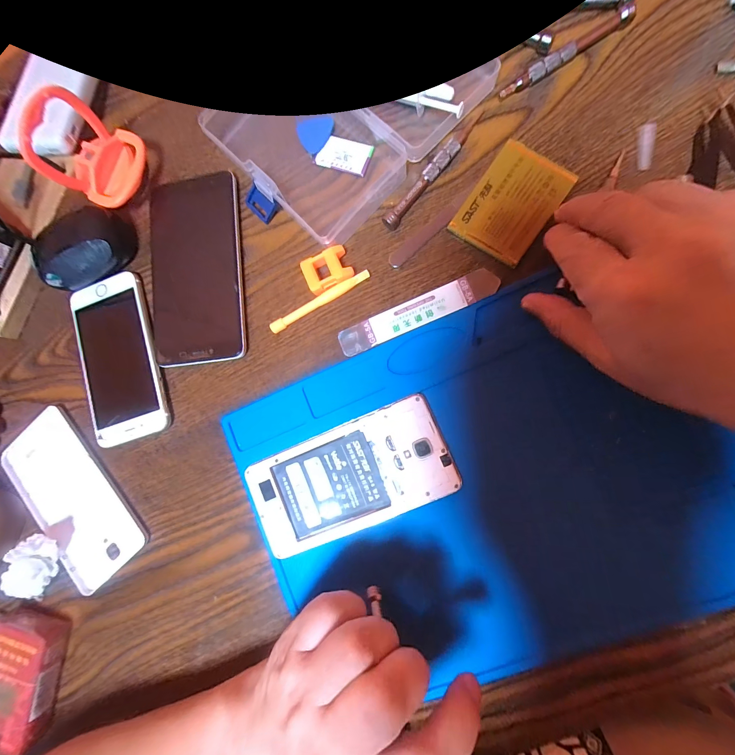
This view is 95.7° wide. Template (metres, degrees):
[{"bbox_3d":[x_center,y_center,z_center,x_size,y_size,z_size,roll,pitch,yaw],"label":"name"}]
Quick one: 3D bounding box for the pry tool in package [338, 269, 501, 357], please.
[{"bbox_3d":[0.034,-0.046,0.237,0.115,0.005,0.021,-22,83,7],"label":"pry tool in package"}]

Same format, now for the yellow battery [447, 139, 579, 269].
[{"bbox_3d":[0.100,-0.121,0.231,0.055,0.006,0.076,36,92,10],"label":"yellow battery"}]

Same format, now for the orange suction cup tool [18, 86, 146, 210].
[{"bbox_3d":[-0.220,-0.175,0.257,0.068,0.061,0.062,-1,86,9],"label":"orange suction cup tool"}]

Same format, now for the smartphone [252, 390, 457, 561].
[{"bbox_3d":[-0.013,0.069,0.234,0.139,0.010,0.070,-25,83,7],"label":"smartphone"}]

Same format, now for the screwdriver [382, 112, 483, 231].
[{"bbox_3d":[0.047,-0.148,0.239,0.011,0.010,0.101,41,93,9],"label":"screwdriver"}]

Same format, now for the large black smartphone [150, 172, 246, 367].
[{"bbox_3d":[-0.136,-0.085,0.264,0.074,0.012,0.147,-6,85,9],"label":"large black smartphone"}]

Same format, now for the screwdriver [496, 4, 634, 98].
[{"bbox_3d":[0.140,-0.225,0.230,0.100,0.010,0.009,-32,82,6],"label":"screwdriver"}]

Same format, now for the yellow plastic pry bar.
[{"bbox_3d":[-0.035,-0.057,0.249,0.083,0.007,0.008,-29,82,6],"label":"yellow plastic pry bar"}]

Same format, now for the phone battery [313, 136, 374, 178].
[{"bbox_3d":[-0.018,-0.170,0.252,0.040,0.004,0.025,19,89,10],"label":"phone battery"}]

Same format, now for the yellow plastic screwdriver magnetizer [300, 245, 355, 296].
[{"bbox_3d":[-0.029,-0.079,0.245,0.034,0.014,0.026,-20,83,7],"label":"yellow plastic screwdriver magnetizer"}]

